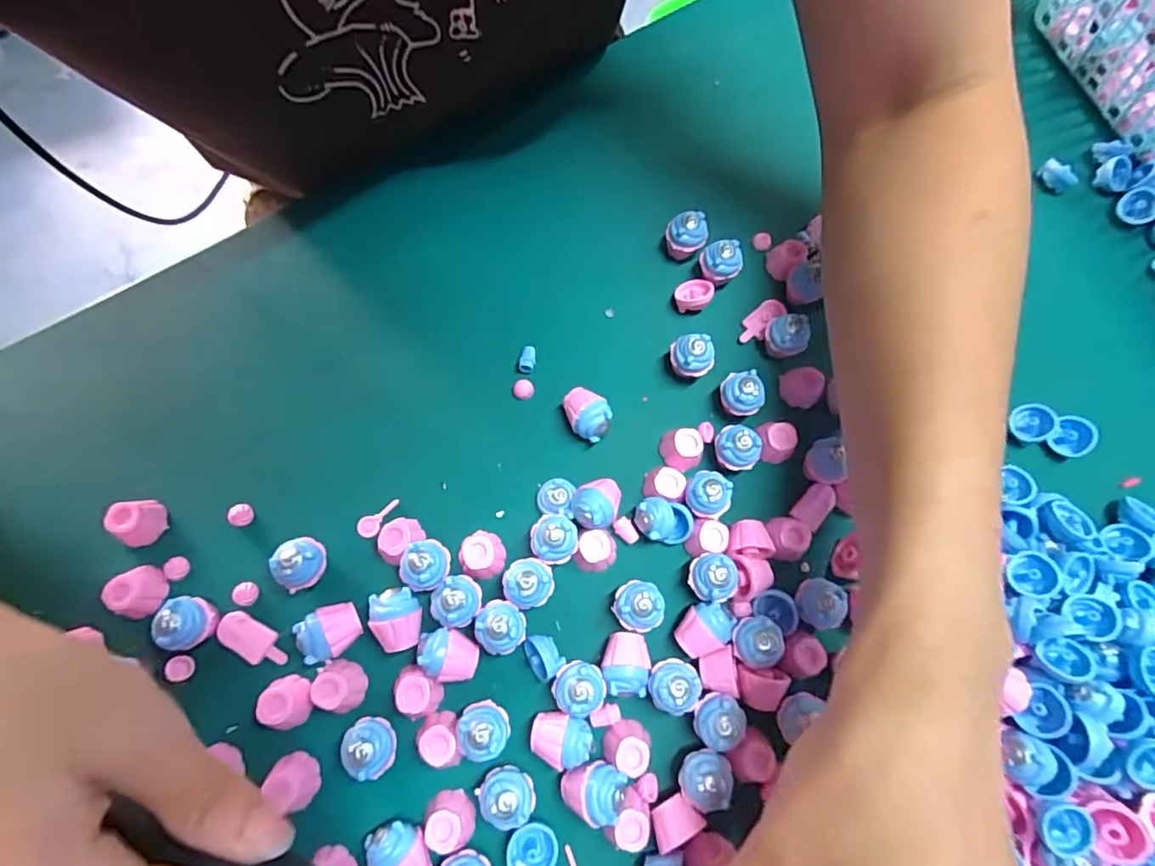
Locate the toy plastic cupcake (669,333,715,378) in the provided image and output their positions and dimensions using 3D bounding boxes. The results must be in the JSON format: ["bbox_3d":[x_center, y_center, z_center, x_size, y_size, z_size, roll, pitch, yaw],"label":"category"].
[{"bbox_3d":[0.055,-0.035,0.276,0.020,0.024,0.017,2,70,0],"label":"toy plastic cupcake"}]

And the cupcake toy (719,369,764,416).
[{"bbox_3d":[0.077,-0.017,0.272,0.020,0.022,0.019,0,70,-1],"label":"cupcake toy"}]

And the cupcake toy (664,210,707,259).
[{"bbox_3d":[0.056,-0.101,0.295,0.020,0.022,0.016,15,71,5],"label":"cupcake toy"}]

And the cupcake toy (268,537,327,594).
[{"bbox_3d":[-0.116,0.055,0.240,0.019,0.022,0.021,19,71,6],"label":"cupcake toy"}]

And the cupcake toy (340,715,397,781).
[{"bbox_3d":[-0.080,0.122,0.221,0.020,0.022,0.020,8,70,2],"label":"cupcake toy"}]

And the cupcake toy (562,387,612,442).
[{"bbox_3d":[0.005,-0.008,0.268,0.019,0.019,0.025,-22,72,-8],"label":"cupcake toy"}]

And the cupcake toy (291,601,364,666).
[{"bbox_3d":[-0.101,0.082,0.234,0.023,0.016,0.019,-25,72,-9],"label":"cupcake toy"}]

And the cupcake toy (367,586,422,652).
[{"bbox_3d":[-0.075,0.077,0.237,0.020,0.016,0.024,-14,71,-6],"label":"cupcake toy"}]

